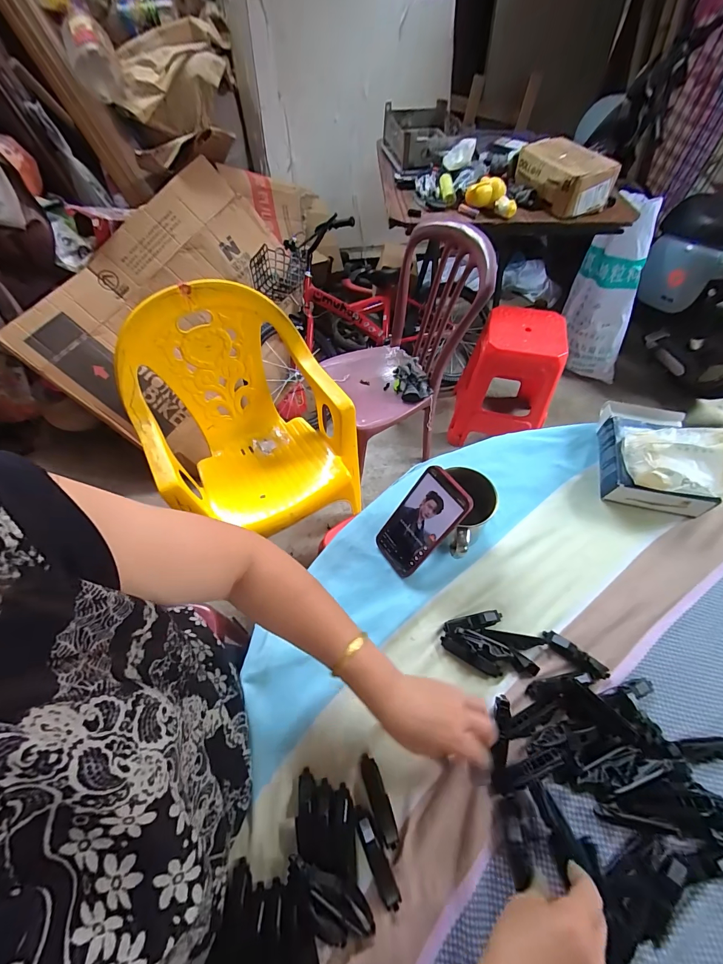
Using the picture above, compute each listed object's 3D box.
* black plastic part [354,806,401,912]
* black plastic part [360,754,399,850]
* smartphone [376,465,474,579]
[{"bbox_3d":[0.015,0.374,0.366,0.019,0.011,0.080,-23,61,-14],"label":"black plastic part"},{"bbox_3d":[0.019,0.340,0.394,0.019,0.004,0.079,-19,60,-12],"label":"black plastic part"},{"bbox_3d":[0.078,0.057,0.503,0.013,0.161,0.076,-8,51,-44],"label":"smartphone"}]

